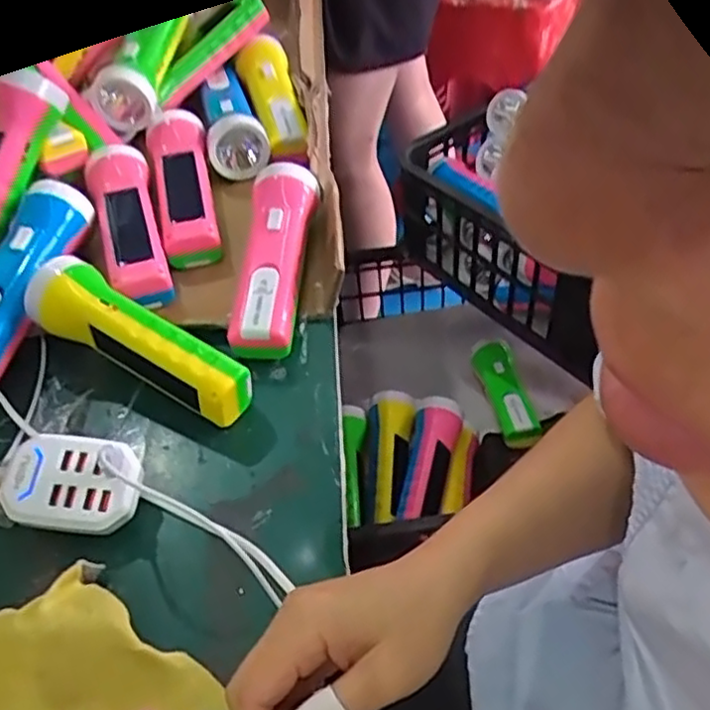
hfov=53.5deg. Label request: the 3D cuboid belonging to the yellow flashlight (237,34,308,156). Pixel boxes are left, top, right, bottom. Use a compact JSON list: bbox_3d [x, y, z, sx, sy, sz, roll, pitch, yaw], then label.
[{"bbox_3d":[-0.082,-0.254,0.683,0.049,0.036,0.171,-13,48,-6],"label":"yellow flashlight"}]

